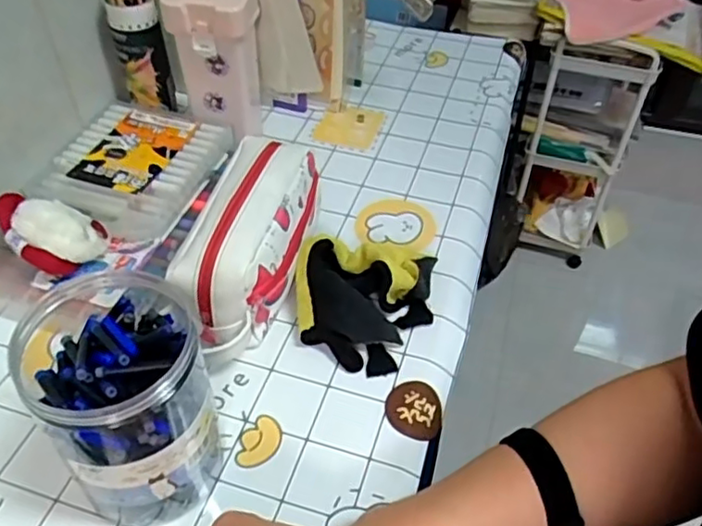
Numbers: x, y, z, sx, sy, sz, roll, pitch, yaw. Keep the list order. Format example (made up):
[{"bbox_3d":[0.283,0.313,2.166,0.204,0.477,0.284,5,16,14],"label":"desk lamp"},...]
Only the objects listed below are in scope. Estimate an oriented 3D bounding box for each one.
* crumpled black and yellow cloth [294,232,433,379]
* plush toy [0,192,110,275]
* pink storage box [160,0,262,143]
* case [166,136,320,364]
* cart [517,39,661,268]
[{"bbox_3d":[0.009,0.029,0.539,0.115,0.042,0.120,12,48,10],"label":"crumpled black and yellow cloth"},{"bbox_3d":[-0.260,-0.026,0.528,0.100,0.044,0.050,15,50,15],"label":"plush toy"},{"bbox_3d":[-0.135,-0.206,0.651,0.082,0.164,0.087,-4,47,-5],"label":"pink storage box"},{"bbox_3d":[-0.085,-0.013,0.538,0.083,0.098,0.206,9,47,7],"label":"case"},{"bbox_3d":[0.539,-0.297,1.503,0.214,0.529,0.287,14,50,14],"label":"cart"}]

